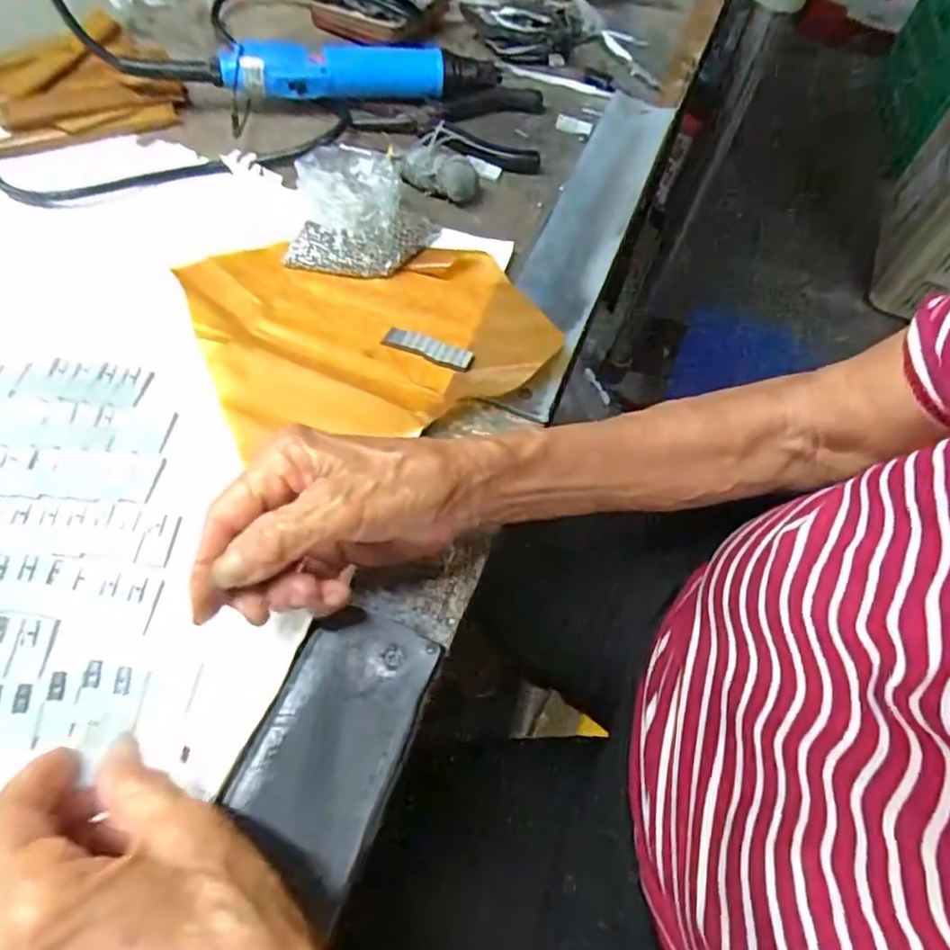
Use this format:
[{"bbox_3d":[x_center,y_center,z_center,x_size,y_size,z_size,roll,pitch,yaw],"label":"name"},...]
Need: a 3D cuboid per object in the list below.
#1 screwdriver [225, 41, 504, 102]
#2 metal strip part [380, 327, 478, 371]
[{"bbox_3d":[-0.084,-0.316,0.487,0.209,0.036,0.037,-10,63,-10],"label":"screwdriver"},{"bbox_3d":[-0.029,-0.077,0.380,0.057,0.007,0.014,23,62,8],"label":"metal strip part"}]

